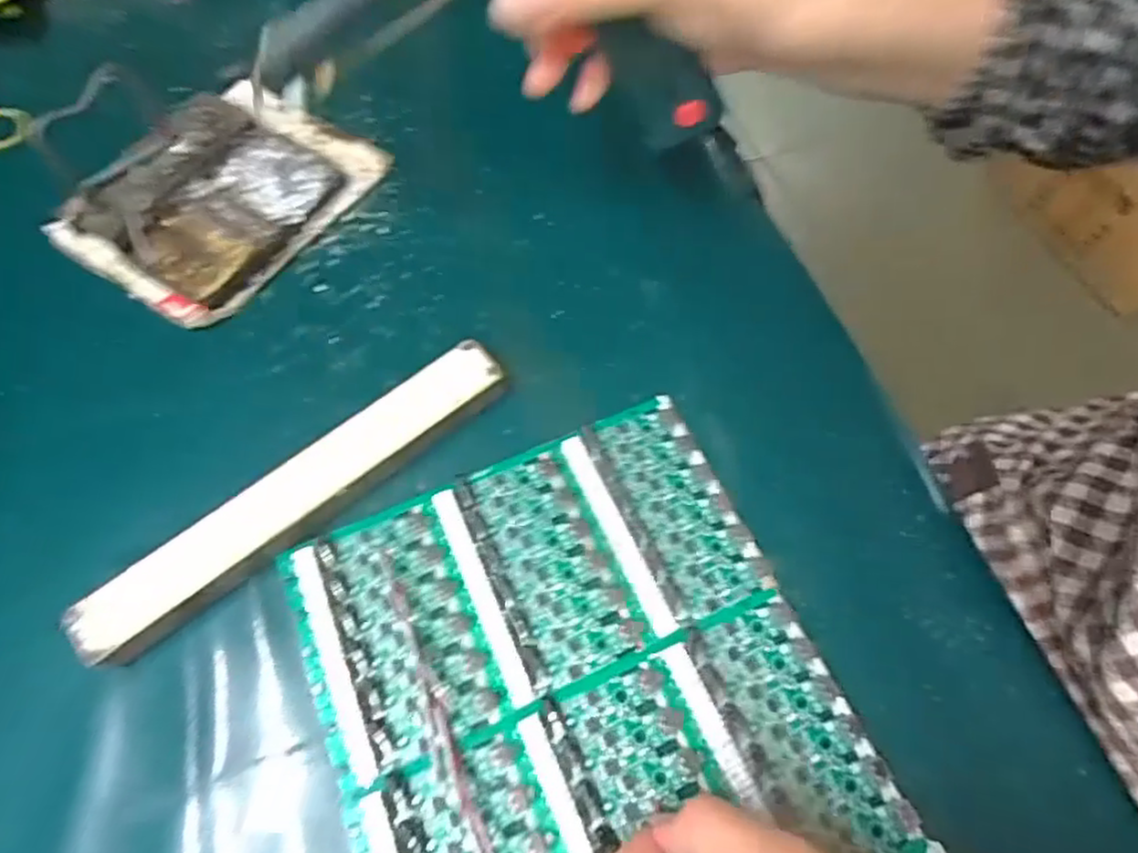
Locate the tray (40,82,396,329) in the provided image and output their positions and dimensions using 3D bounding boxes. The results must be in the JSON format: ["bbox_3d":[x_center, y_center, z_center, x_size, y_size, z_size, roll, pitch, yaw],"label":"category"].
[{"bbox_3d":[-0.192,-0.132,0.379,0.112,0.028,0.150,32,67,14],"label":"tray"}]

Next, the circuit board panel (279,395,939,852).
[{"bbox_3d":[0.024,0.142,0.252,0.181,0.008,0.295,-22,66,-12],"label":"circuit board panel"}]

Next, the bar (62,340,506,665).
[{"bbox_3d":[-0.113,0.029,0.302,0.197,0.018,0.030,-38,70,-18],"label":"bar"}]

